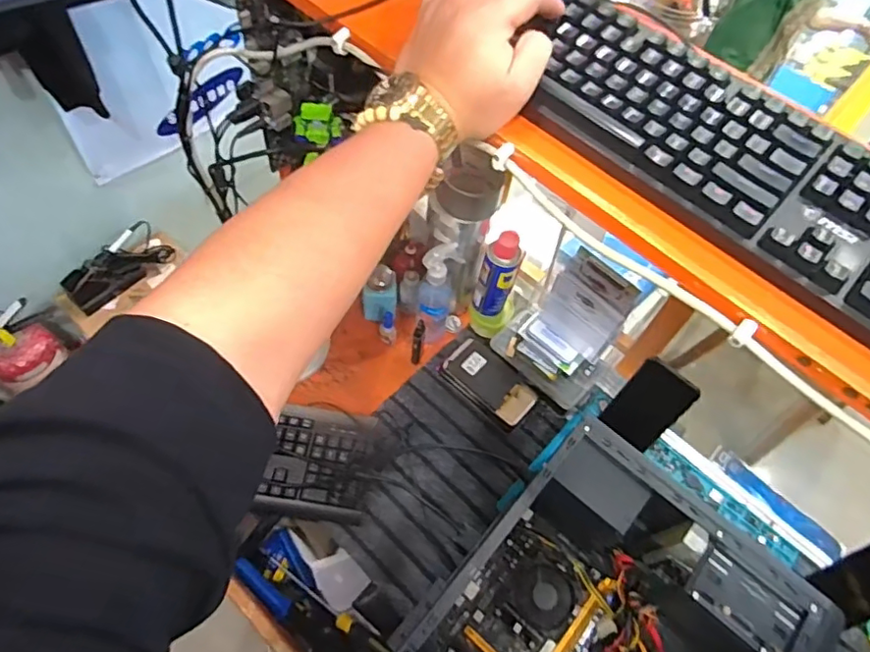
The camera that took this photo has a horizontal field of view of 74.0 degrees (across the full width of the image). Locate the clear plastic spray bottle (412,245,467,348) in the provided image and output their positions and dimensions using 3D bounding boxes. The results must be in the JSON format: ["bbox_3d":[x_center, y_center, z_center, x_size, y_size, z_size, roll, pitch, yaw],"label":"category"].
[{"bbox_3d":[0.002,-0.043,0.824,0.056,0.201,0.046,5,59,-1],"label":"clear plastic spray bottle"}]

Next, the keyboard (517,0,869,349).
[{"bbox_3d":[0.219,-0.117,0.410,0.127,0.039,0.374,-39,71,-23],"label":"keyboard"}]

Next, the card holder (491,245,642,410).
[{"bbox_3d":[0.175,-0.002,0.784,0.150,0.191,0.101,39,64,17],"label":"card holder"}]

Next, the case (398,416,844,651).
[{"bbox_3d":[0.186,0.341,0.639,0.329,0.162,0.342,38,64,17],"label":"case"}]

